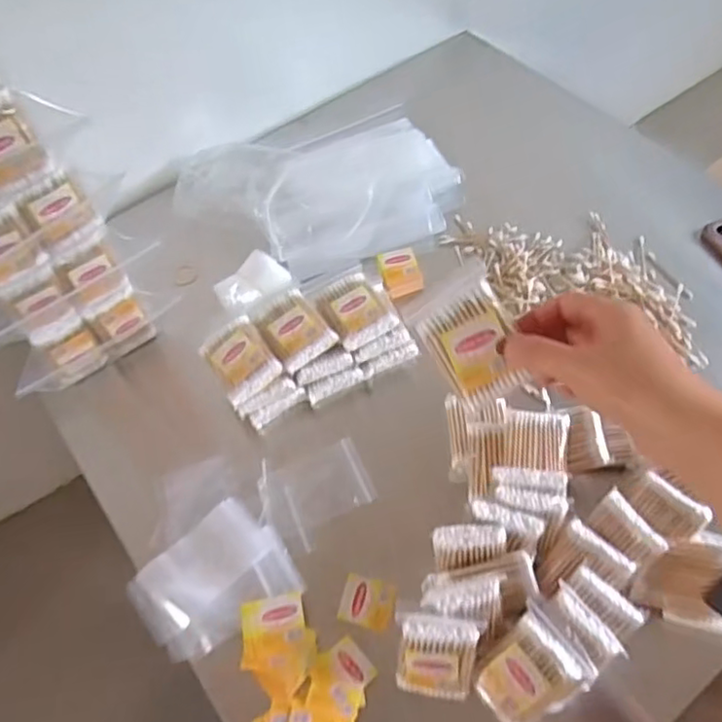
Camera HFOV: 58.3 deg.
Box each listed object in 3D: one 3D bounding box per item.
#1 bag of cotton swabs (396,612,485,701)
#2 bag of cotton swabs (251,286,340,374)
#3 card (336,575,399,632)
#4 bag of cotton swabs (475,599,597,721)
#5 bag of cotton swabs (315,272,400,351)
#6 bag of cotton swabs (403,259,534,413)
[{"bbox_3d":[0.058,0.227,0.493,0.058,0.077,0.019,5,29,8],"label":"bag of cotton swabs"},{"bbox_3d":[-0.065,-0.033,0.622,0.055,0.010,0.076,-34,66,-10],"label":"bag of cotton swabs"},{"bbox_3d":[0.006,0.206,0.555,0.044,0.004,0.041,17,57,-1],"label":"card"},{"bbox_3d":[0.128,0.236,0.490,0.056,0.021,0.084,41,103,22],"label":"bag of cotton swabs"},{"bbox_3d":[-0.006,-0.051,0.642,0.057,0.017,0.078,-27,59,-13],"label":"bag of cotton swabs"},{"bbox_3d":[0.074,-0.016,0.429,0.059,0.009,0.084,-35,76,14],"label":"bag of cotton swabs"}]

